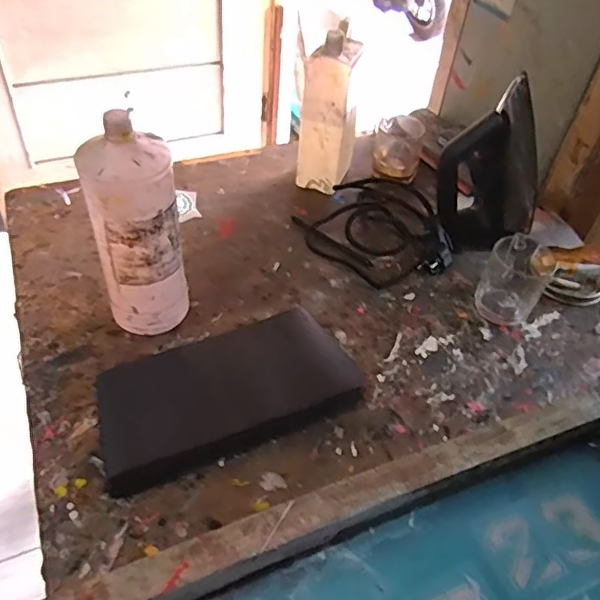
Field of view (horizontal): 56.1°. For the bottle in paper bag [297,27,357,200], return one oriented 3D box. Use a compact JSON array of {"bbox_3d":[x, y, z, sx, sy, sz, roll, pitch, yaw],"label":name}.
[{"bbox_3d":[0.041,-0.244,0.754,0.065,0.196,0.060,27,50,19],"label":"bottle in paper bag"}]

